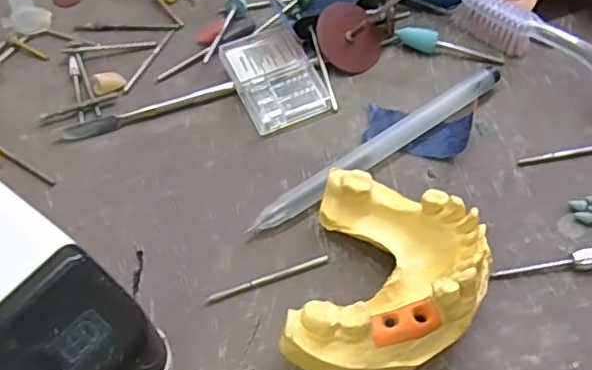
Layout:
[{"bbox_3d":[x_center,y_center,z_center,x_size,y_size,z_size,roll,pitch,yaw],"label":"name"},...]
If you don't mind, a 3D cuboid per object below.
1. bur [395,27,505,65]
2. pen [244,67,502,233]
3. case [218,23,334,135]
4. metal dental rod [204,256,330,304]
[{"bbox_3d":[0.070,-0.063,0.279,0.049,0.010,0.006,11,56,6],"label":"bur"},{"bbox_3d":[0.035,-0.016,0.248,0.124,0.010,0.011,-32,62,-21],"label":"pen"},{"bbox_3d":[-0.009,-0.047,0.267,0.035,0.011,0.047,-21,59,-14],"label":"case"},{"bbox_3d":[-0.010,0.032,0.217,0.045,0.004,0.004,-18,58,-13],"label":"metal dental rod"}]

